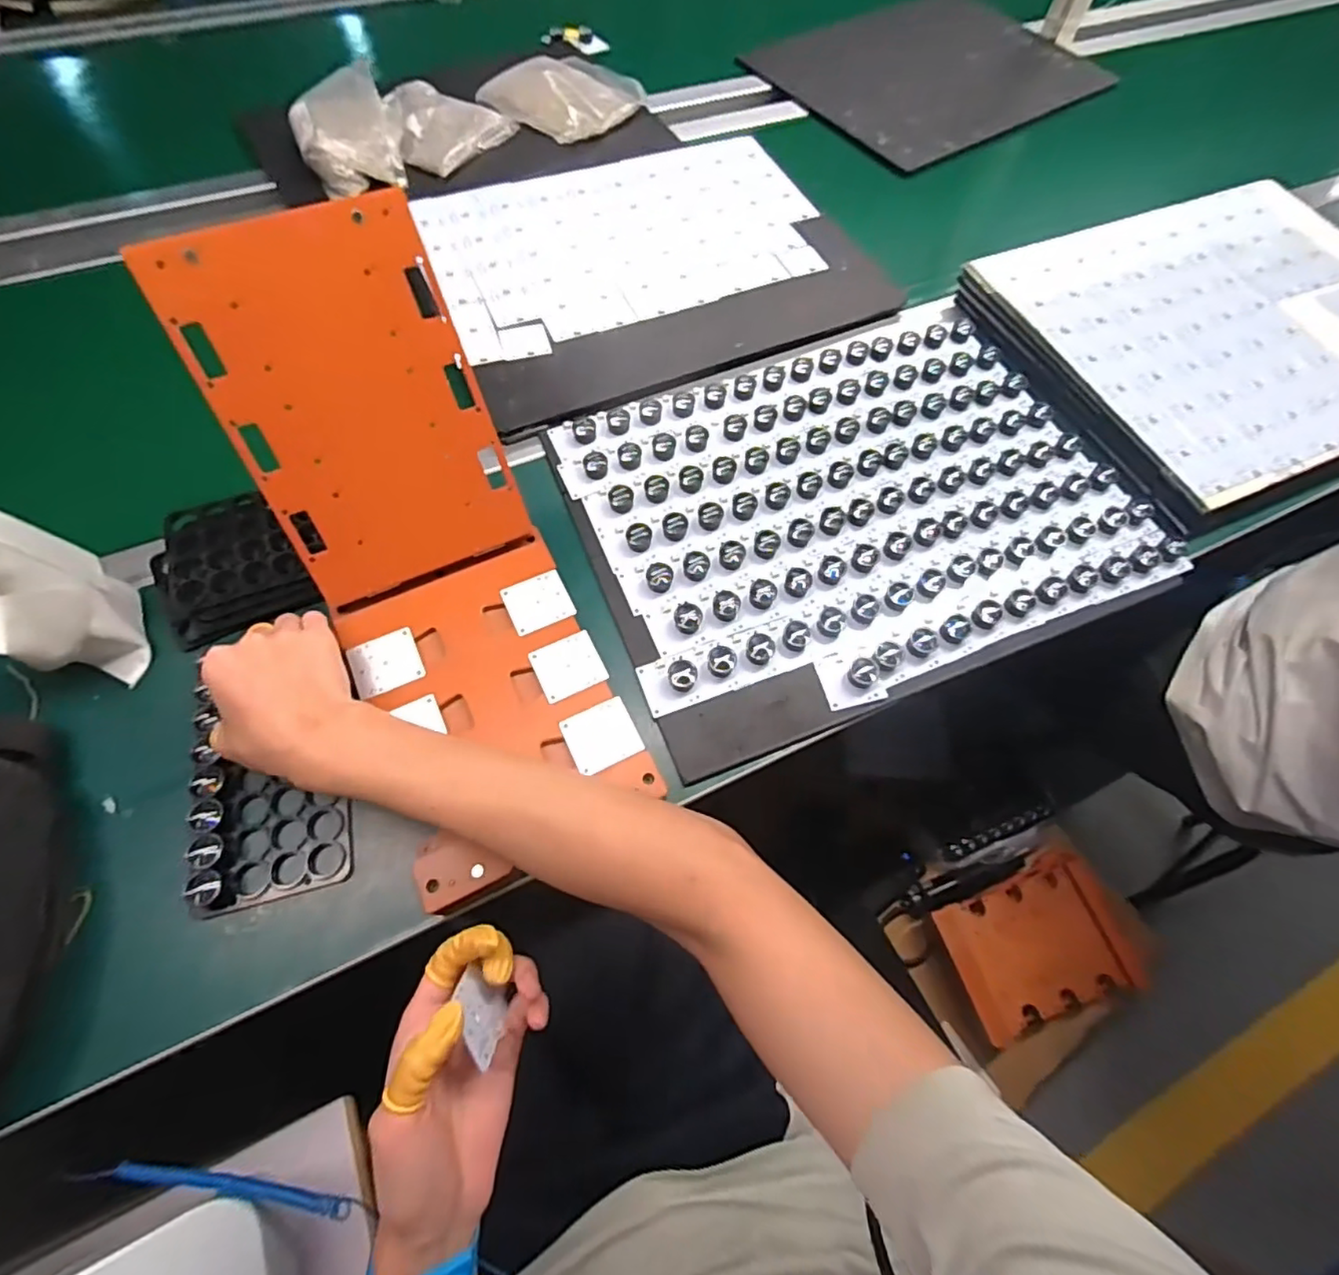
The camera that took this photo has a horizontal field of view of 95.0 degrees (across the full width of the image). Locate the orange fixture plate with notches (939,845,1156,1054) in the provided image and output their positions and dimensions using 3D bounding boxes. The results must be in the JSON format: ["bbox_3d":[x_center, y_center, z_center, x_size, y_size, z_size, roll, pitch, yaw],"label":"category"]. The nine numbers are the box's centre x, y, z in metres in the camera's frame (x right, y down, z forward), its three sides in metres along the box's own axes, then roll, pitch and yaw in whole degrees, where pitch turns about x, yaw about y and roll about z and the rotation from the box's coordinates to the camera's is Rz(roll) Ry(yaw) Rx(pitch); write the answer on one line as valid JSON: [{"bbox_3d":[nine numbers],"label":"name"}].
[{"bbox_3d":[0.537,0.438,0.888,0.265,0.043,0.195,-17,66,-11],"label":"orange fixture plate with notches"}]

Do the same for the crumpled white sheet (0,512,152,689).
[{"bbox_3d":[-0.444,-0.022,0.428,0.075,0.116,0.098,-15,67,-10],"label":"crumpled white sheet"}]

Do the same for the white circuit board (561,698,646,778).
[{"bbox_3d":[-0.048,0.070,0.438,0.049,0.004,0.044,-24,68,-12],"label":"white circuit board"}]

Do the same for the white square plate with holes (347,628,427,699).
[{"bbox_3d":[-0.210,0.018,0.456,0.046,0.004,0.044,-20,68,-12],"label":"white square plate with holes"}]

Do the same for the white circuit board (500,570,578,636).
[{"bbox_3d":[-0.103,-0.028,0.484,0.048,0.004,0.044,-25,69,-14],"label":"white circuit board"}]

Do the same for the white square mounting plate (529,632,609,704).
[{"bbox_3d":[-0.076,0.021,0.460,0.048,0.004,0.044,-24,69,-13],"label":"white square mounting plate"}]

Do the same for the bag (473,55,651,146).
[{"bbox_3d":[-0.140,-0.737,0.826,0.170,0.026,0.187,38,69,14],"label":"bag"}]

